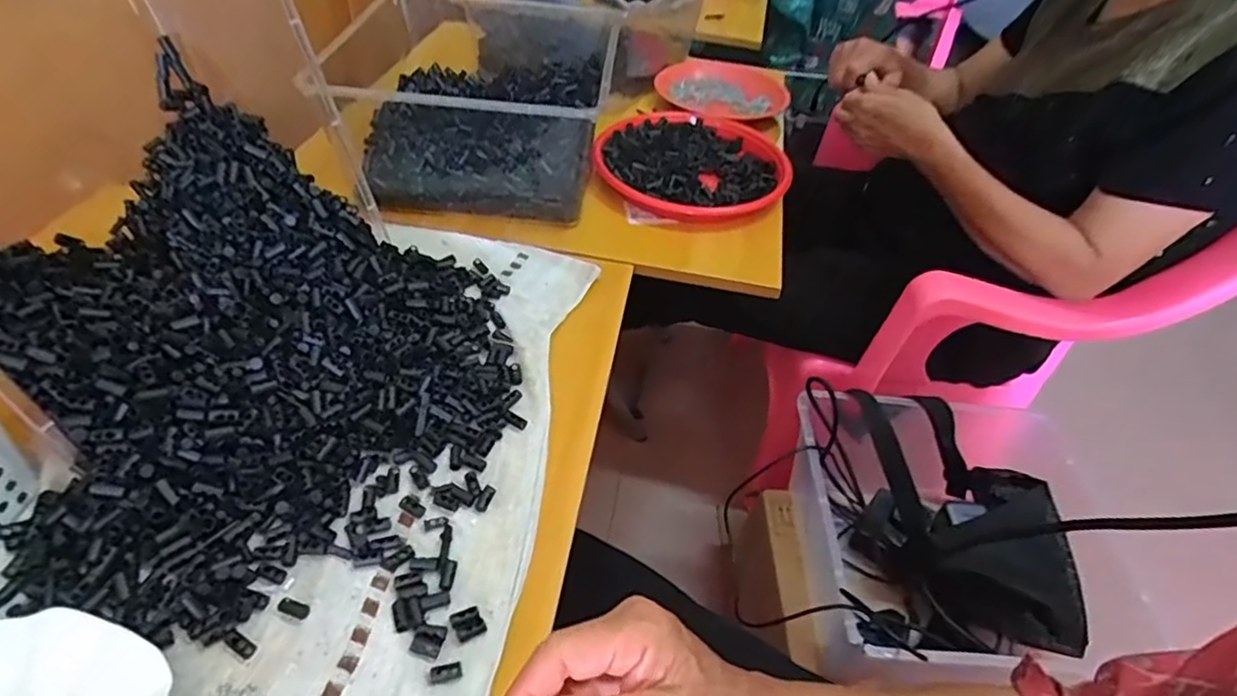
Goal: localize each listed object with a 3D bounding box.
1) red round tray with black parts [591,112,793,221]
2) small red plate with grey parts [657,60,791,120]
[{"bbox_3d":[0.095,-0.235,0.822,0.232,0.030,0.231,4,45,-4],"label":"red round tray with black parts"},{"bbox_3d":[0.171,-0.412,1.013,0.196,0.035,0.152,20,46,12],"label":"small red plate with grey parts"}]

